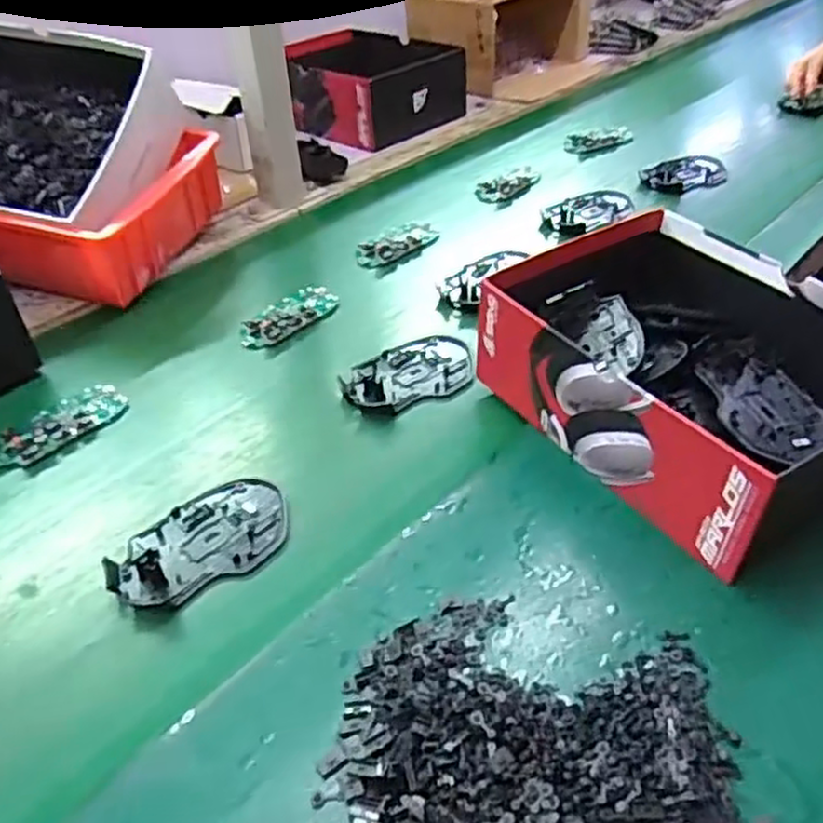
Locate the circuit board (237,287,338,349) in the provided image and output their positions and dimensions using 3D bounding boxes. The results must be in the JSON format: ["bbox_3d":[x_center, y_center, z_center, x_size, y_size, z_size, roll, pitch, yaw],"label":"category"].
[{"bbox_3d":[-0.108,-0.085,0.657,0.045,0.013,0.099,28,50,30],"label":"circuit board"}]

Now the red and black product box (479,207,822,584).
[{"bbox_3d":[0.182,-0.041,0.520,0.196,0.088,0.273,-26,47,-24],"label":"red and black product box"}]

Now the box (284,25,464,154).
[{"bbox_3d":[-0.074,-0.454,1.019,0.236,0.075,0.212,28,50,30],"label":"box"}]

